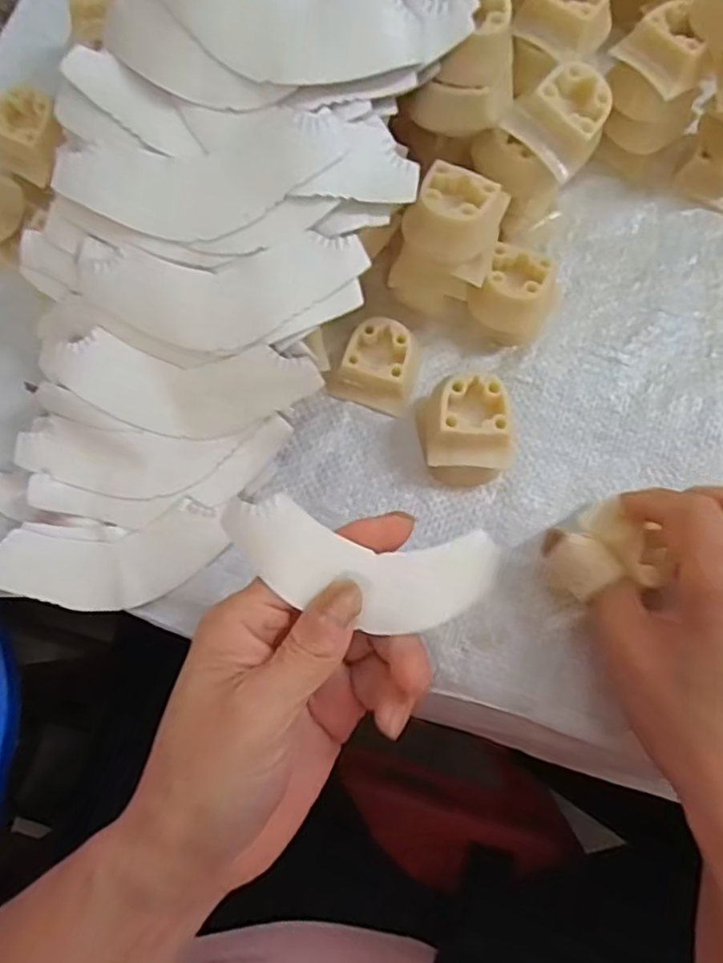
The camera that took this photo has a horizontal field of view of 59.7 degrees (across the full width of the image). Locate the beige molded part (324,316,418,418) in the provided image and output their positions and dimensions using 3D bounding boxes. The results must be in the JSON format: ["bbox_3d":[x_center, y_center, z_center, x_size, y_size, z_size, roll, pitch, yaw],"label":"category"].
[{"bbox_3d":[0.007,-0.057,0.304,0.037,0.017,0.038,18,75,6],"label":"beige molded part"}]

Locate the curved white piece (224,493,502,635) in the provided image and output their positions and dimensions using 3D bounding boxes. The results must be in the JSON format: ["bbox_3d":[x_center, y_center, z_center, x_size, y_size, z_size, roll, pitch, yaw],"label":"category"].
[{"bbox_3d":[0.000,0.030,0.227,0.099,0.013,0.038,14,75,-6],"label":"curved white piece"}]

